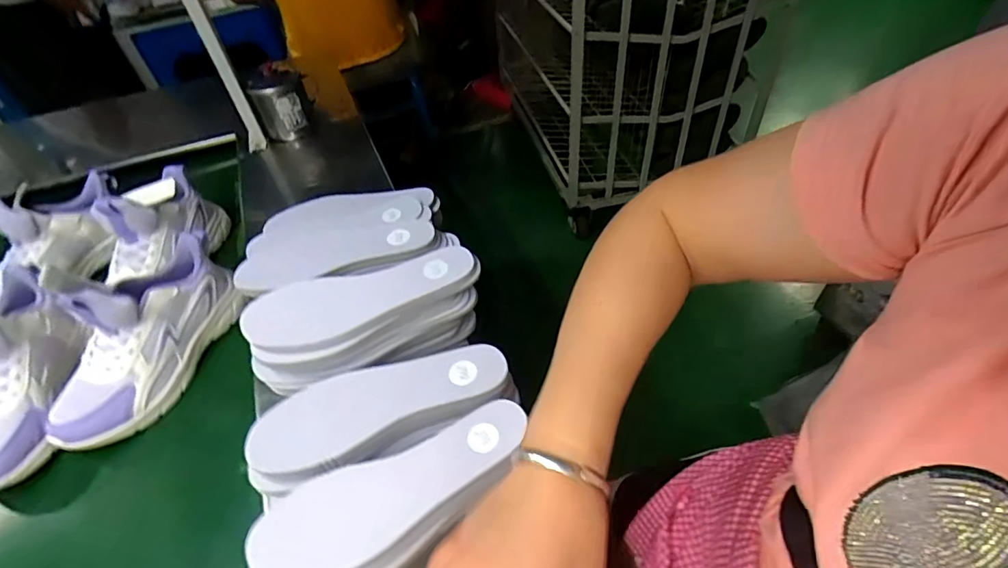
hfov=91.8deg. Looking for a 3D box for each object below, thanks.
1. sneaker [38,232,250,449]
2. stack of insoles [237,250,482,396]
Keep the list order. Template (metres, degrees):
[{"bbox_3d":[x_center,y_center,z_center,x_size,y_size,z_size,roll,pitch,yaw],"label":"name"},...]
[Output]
[{"bbox_3d":[-0.417,0.052,0.555,0.086,0.133,0.242,11,47,11],"label":"sneaker"},{"bbox_3d":[-0.141,0.039,0.516,0.231,0.081,0.084,-13,47,-12],"label":"stack of insoles"}]

